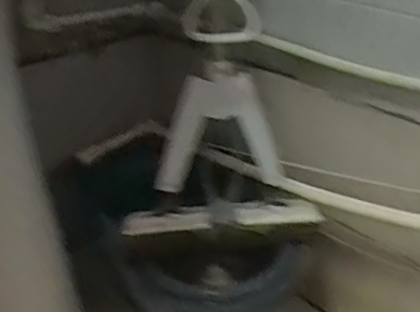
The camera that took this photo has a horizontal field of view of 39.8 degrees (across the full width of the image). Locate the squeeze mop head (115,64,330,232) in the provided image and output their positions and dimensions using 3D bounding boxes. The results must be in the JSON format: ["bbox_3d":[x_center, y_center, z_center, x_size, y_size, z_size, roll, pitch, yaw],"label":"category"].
[{"bbox_3d":[0.014,-0.001,0.746,0.249,0.216,0.061,-5,30,-7],"label":"squeeze mop head"}]

